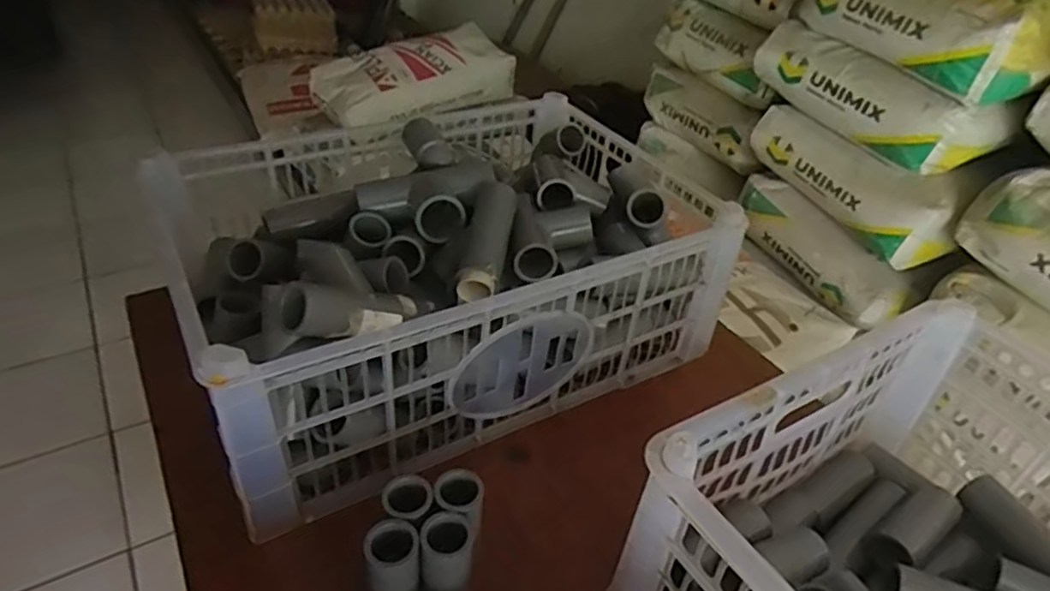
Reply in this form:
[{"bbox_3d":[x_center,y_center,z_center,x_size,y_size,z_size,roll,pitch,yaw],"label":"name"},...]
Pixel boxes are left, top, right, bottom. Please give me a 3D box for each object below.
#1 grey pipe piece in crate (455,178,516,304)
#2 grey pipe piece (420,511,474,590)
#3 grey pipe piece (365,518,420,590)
[{"bbox_3d":[-0.027,-0.044,0.494,0.030,0.029,0.120,7,38,2],"label":"grey pipe piece in crate"},{"bbox_3d":[-0.045,0.156,0.373,0.028,0.064,0.031,3,38,-4],"label":"grey pipe piece"},{"bbox_3d":[-0.073,0.156,0.361,0.027,0.063,0.028,4,38,-3],"label":"grey pipe piece"}]

